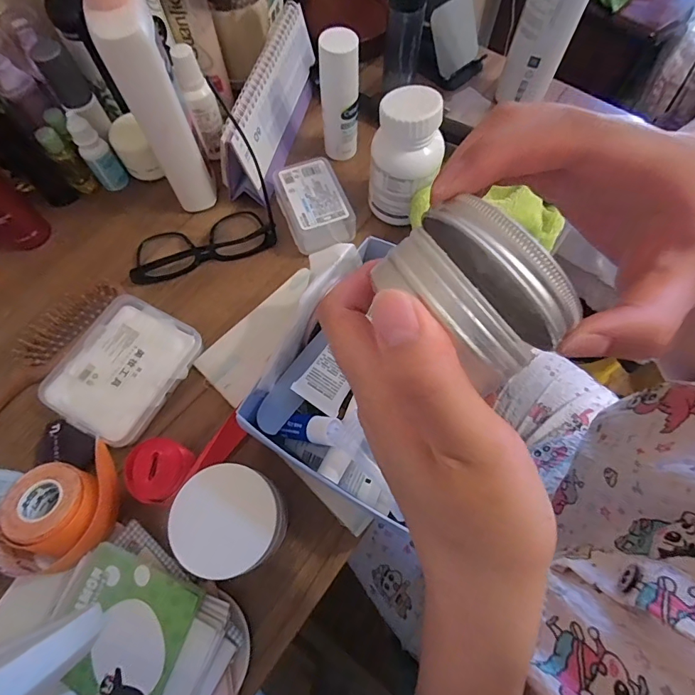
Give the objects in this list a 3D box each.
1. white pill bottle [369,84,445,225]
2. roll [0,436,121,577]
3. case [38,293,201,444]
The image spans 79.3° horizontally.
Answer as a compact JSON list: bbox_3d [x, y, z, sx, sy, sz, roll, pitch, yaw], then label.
[{"bbox_3d":[0.055,-0.171,0.381,0.063,0.108,0.062,11,68,5],"label":"white pill bottle"},{"bbox_3d":[-0.204,0.114,0.304,0.065,0.059,0.081,-11,68,-4],"label":"roll"},{"bbox_3d":[-0.191,0.017,0.359,0.093,0.021,0.114,29,71,12],"label":"case"}]

